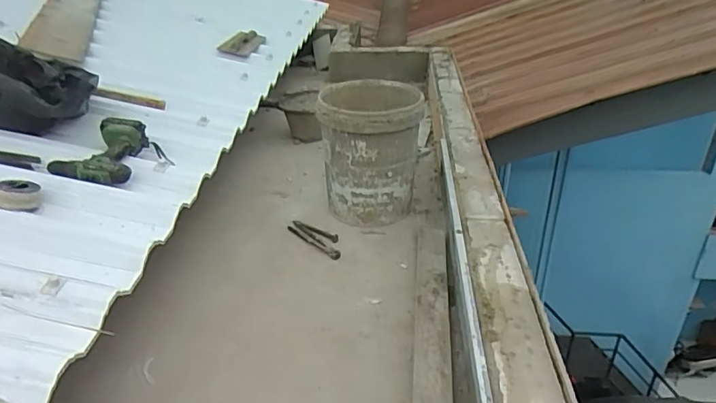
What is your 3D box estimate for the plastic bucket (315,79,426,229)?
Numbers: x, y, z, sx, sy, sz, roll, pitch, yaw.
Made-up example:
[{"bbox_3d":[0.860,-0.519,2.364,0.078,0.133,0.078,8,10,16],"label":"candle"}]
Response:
[{"bbox_3d":[0.042,-0.148,1.616,0.301,0.366,0.305,-1,30,1],"label":"plastic bucket"}]

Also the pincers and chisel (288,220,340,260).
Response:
[{"bbox_3d":[-0.117,0.106,1.528,0.062,0.023,0.239,-28,37,-32],"label":"pincers and chisel"}]

